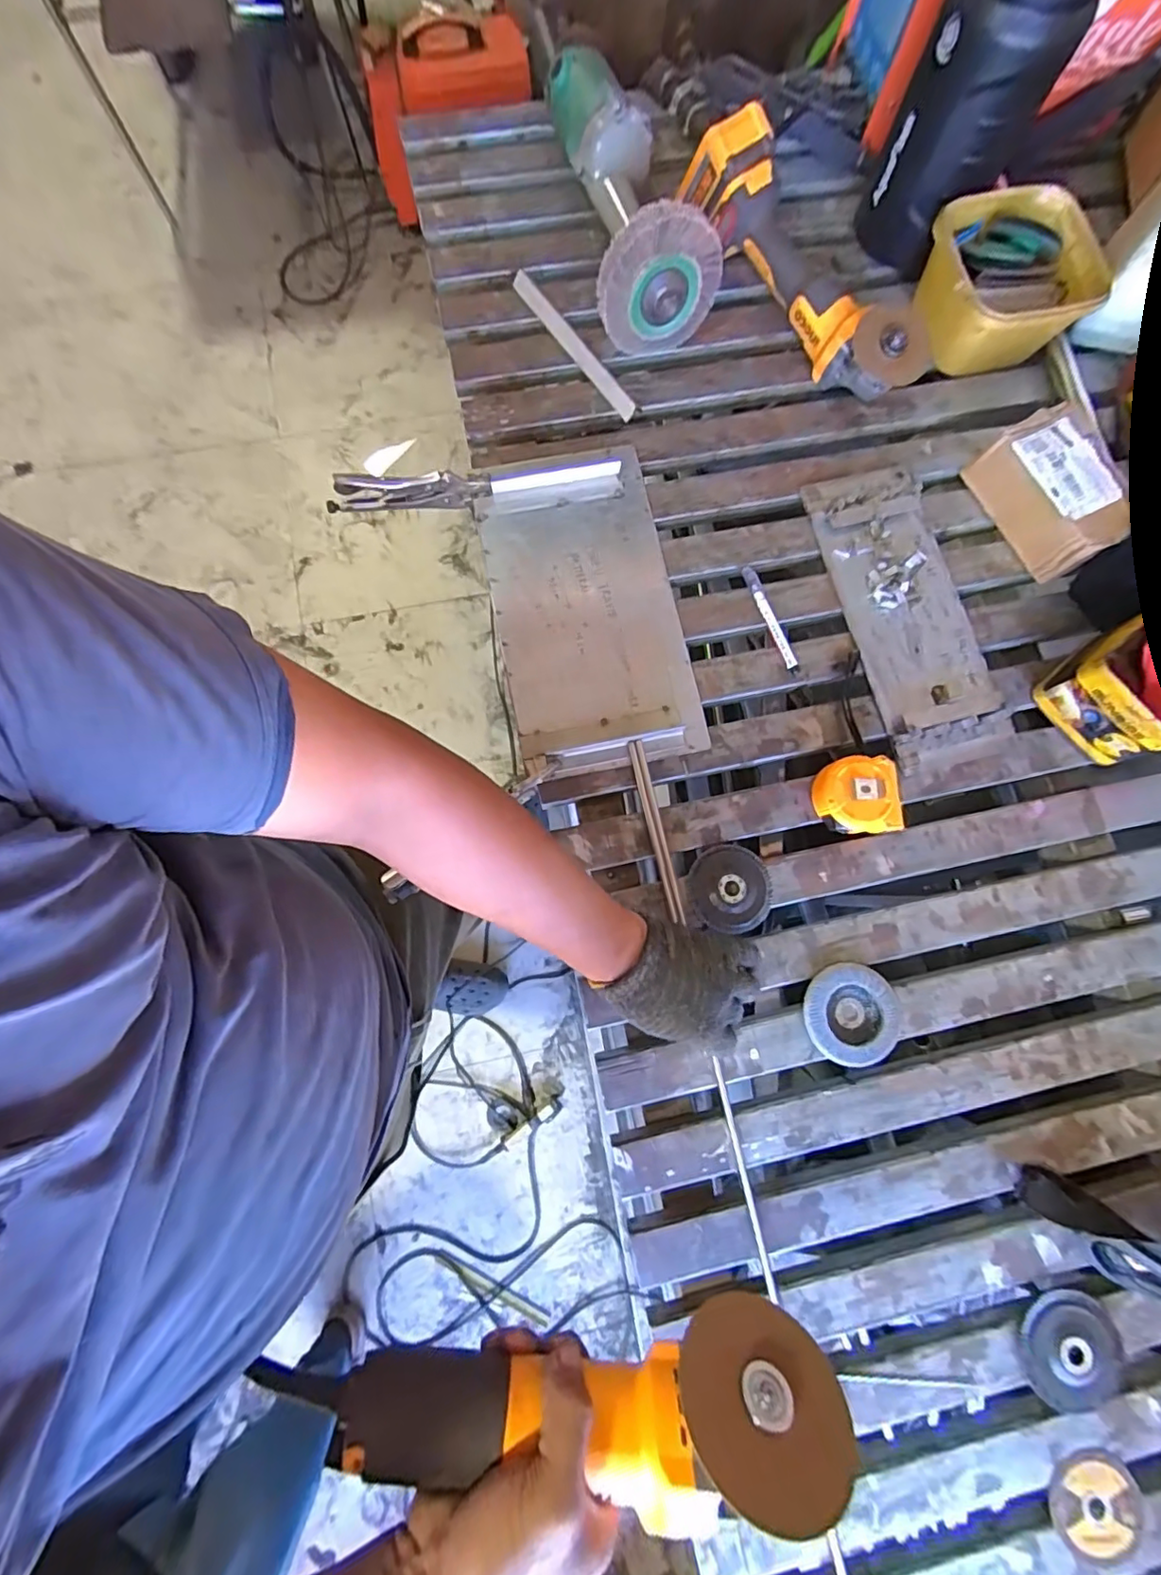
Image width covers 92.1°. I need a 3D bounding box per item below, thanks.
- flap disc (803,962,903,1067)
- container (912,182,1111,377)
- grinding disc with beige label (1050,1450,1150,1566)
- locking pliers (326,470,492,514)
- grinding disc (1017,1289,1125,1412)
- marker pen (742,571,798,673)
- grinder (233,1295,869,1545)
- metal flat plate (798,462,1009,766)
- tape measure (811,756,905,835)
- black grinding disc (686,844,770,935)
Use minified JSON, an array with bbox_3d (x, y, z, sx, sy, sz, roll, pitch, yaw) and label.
[{"bbox_3d":[0.267,0.223,0.551,0.092,0.013,0.091,0,80,-1],"label":"flap disc"},{"bbox_3d":[0.475,-0.577,0.655,0.216,0.096,0.163,-6,80,-2],"label":"container"},{"bbox_3d":[0.453,0.629,0.486,0.081,0.008,0.075,0,80,-1],"label":"grinding disc with beige label"},{"bbox_3d":[-0.191,-0.331,0.626,0.177,0.064,0.027,-16,81,-3],"label":"locking pliers"},{"bbox_3d":[0.441,0.507,0.504,0.092,0.016,0.085,0,80,-1],"label":"grinding disc"},{"bbox_3d":[0.212,-0.190,0.626,0.017,0.007,0.124,-20,80,-3],"label":"marker pen"},{"bbox_3d":[-0.001,0.368,0.313,0.298,0.070,0.085,1,80,-3],"label":"grinder"},{"bbox_3d":[0.365,-0.199,0.628,0.129,0.018,0.345,-16,81,-3],"label":"metal flat plate"},{"bbox_3d":[0.283,0.008,0.576,0.083,0.042,0.081,1,80,-1],"label":"tape measure"},{"bbox_3d":[0.154,0.104,0.577,0.083,0.008,0.084,0,80,-1],"label":"black grinding disc"}]

